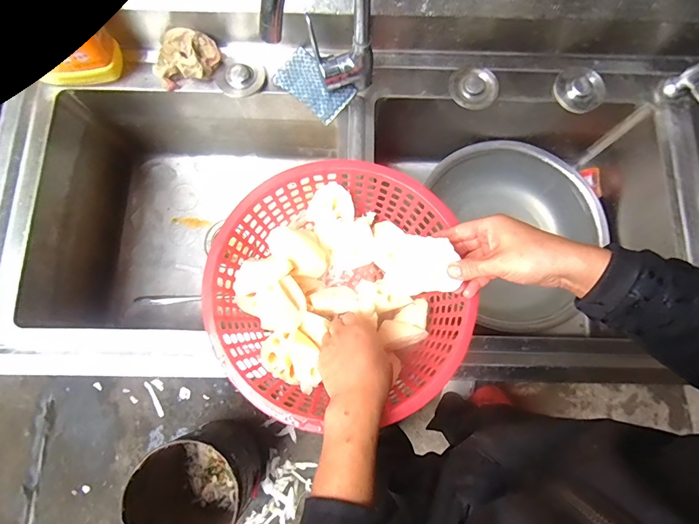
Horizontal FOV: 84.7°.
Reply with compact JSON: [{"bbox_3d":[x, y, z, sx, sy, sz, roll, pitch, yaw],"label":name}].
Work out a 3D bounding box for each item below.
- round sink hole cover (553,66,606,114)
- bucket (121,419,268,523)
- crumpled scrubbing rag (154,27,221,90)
[{"bbox_3d":[0.402,-0.302,0.671,0.084,0.019,0.073,40,81,7],"label":"round sink hole cover"},{"bbox_3d":[-0.418,0.640,1.127,0.284,0.336,0.280,0,79,0],"label":"bucket"},{"bbox_3d":[-0.278,-0.345,0.650,0.110,0.056,0.070,-8,79,-2],"label":"crumpled scrubbing rag"}]

